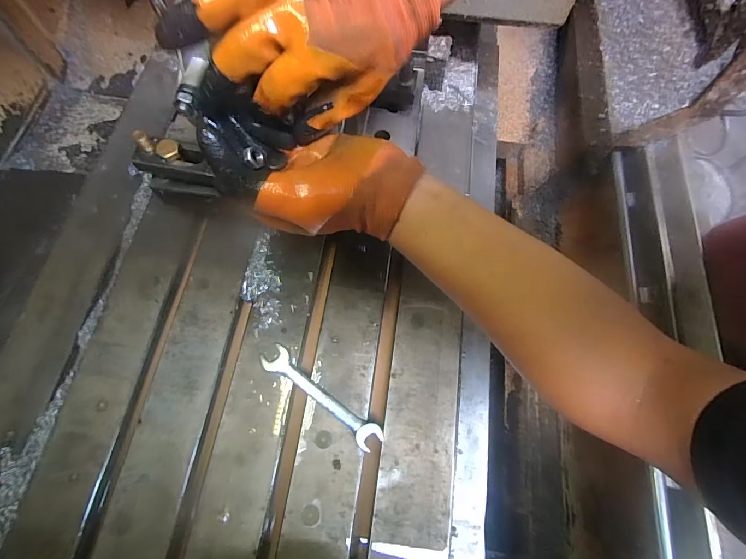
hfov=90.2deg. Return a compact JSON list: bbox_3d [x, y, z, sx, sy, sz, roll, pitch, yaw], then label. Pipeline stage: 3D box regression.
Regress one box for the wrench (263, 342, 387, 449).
[{"bbox_3d":[-0.066,0.145,0.463,0.175,0.012,0.032,36,72,14],"label":"wrench"}]

